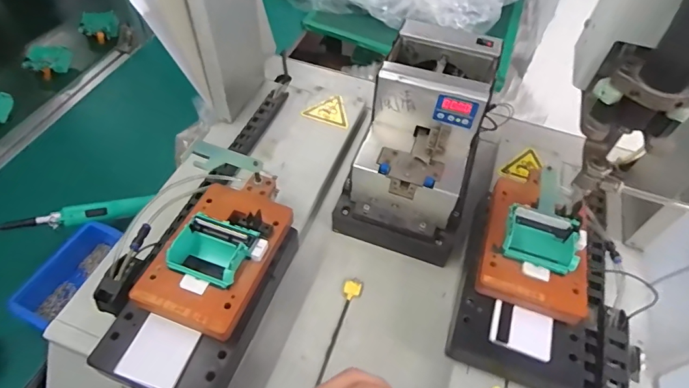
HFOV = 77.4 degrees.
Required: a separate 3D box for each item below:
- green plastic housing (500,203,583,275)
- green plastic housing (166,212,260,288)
[{"bbox_3d":[0.201,0.046,0.443,0.070,0.022,0.057,19,53,11],"label":"green plastic housing"},{"bbox_3d":[-0.132,0.057,0.426,0.079,0.036,0.059,19,53,11],"label":"green plastic housing"}]

